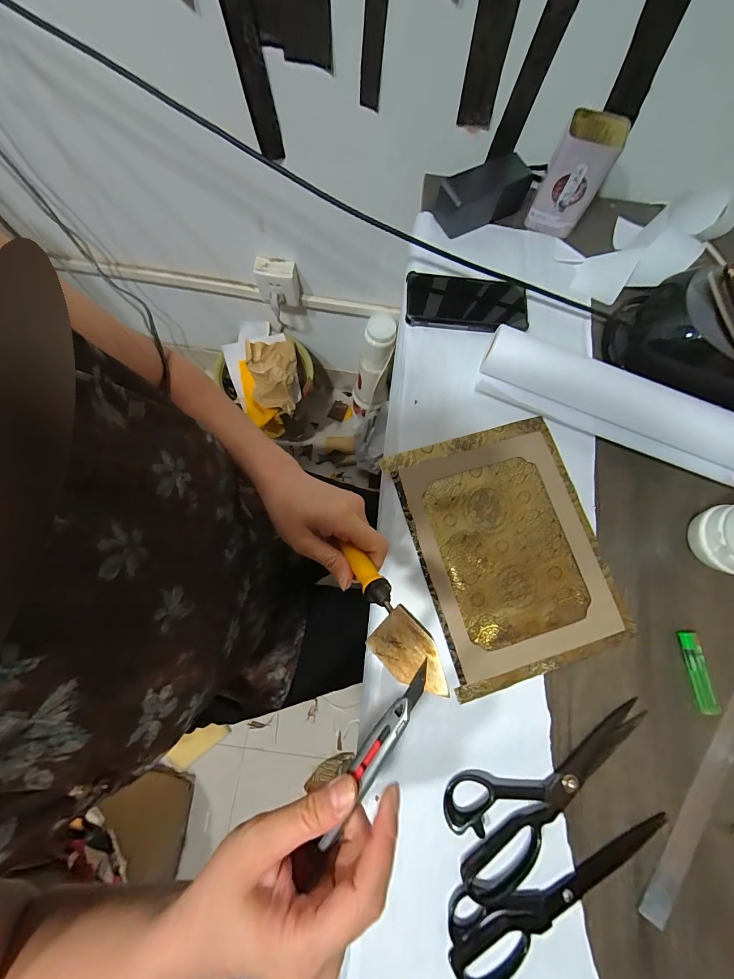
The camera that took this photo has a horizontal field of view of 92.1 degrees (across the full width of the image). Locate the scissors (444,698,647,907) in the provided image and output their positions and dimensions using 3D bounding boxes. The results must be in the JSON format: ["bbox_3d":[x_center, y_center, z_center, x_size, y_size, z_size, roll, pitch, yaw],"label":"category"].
[{"bbox_3d":[0.192,0.303,0.353,0.233,0.017,0.094,-20,77,-6],"label":"scissors"}]

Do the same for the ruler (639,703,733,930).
[{"bbox_3d":[0.370,0.289,0.372,0.028,0.004,0.320,37,78,8],"label":"ruler"}]

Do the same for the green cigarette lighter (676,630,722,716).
[{"bbox_3d":[0.365,0.200,0.390,0.020,0.009,0.082,-5,76,-2],"label":"green cigarette lighter"}]

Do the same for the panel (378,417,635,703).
[{"bbox_3d":[0.166,0.064,0.419,0.208,0.006,0.280,-16,77,-5],"label":"panel"}]

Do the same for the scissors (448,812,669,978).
[{"bbox_3d":[0.192,0.390,0.336,0.240,0.017,0.067,-15,77,-5],"label":"scissors"}]

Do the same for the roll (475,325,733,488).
[{"bbox_3d":[0.315,-0.100,0.440,0.353,0.048,0.081,23,77,5],"label":"roll"}]

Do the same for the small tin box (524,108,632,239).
[{"bbox_3d":[0.278,-0.418,0.483,0.072,0.123,0.064,24,77,5],"label":"small tin box"}]

